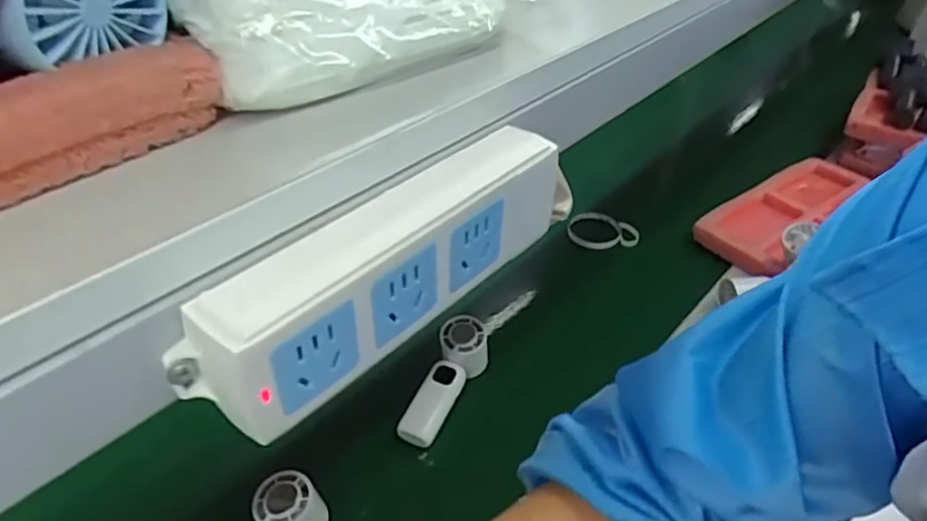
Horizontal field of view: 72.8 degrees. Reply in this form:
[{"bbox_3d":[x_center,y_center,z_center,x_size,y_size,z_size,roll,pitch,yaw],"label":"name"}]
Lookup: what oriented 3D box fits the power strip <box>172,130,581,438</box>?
[{"bbox_3d":[-0.021,-0.004,0.254,0.033,0.047,0.190,30,47,30],"label":"power strip"}]

